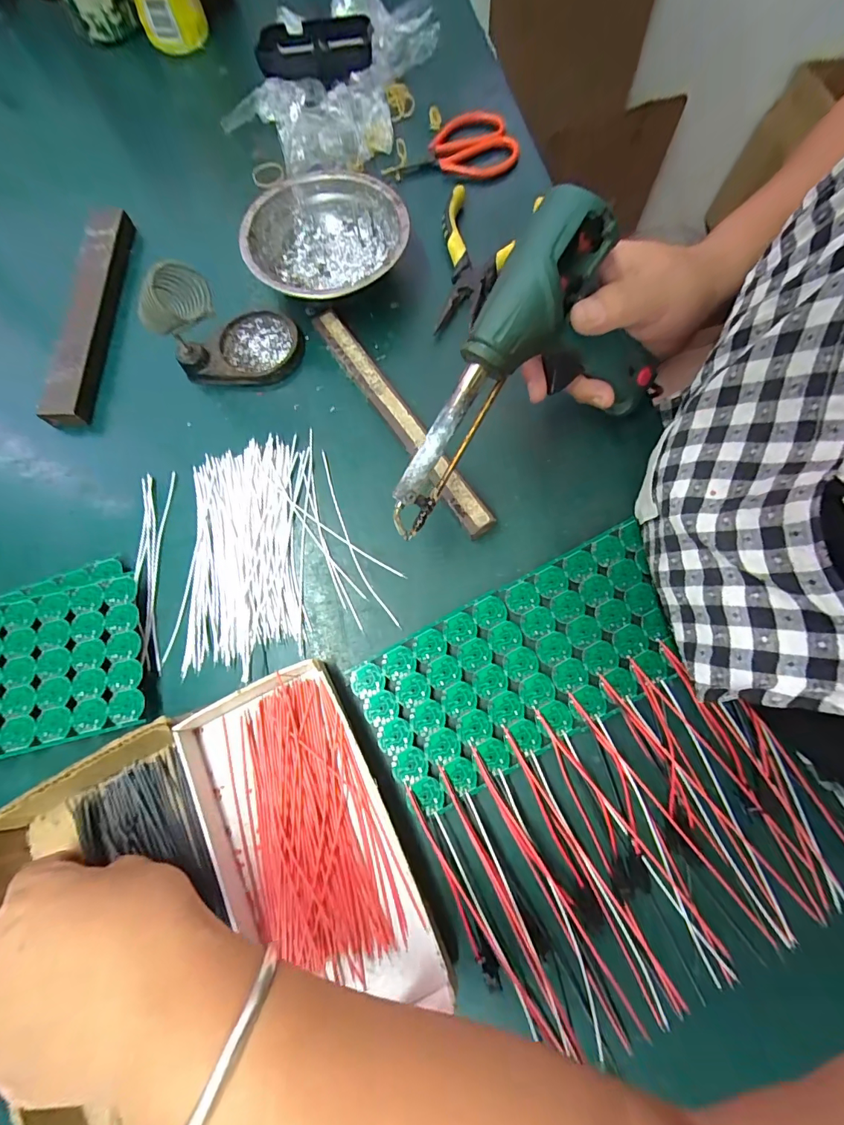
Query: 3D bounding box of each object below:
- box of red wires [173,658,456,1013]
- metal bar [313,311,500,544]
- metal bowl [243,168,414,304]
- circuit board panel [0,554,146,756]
[{"bbox_3d":[-0.068,0.155,0.240,0.101,0.023,0.178,-25,75,-7],"label":"box of red wires"},{"bbox_3d":[-0.017,-0.106,0.315,0.020,0.018,0.210,-32,75,-8],"label":"metal bar"},{"bbox_3d":[-0.076,-0.253,0.351,0.122,0.046,0.122,0,75,1],"label":"metal bowl"},{"bbox_3d":[-0.233,0.059,0.277,0.105,0.016,0.109,-14,74,-3],"label":"circuit board panel"}]

